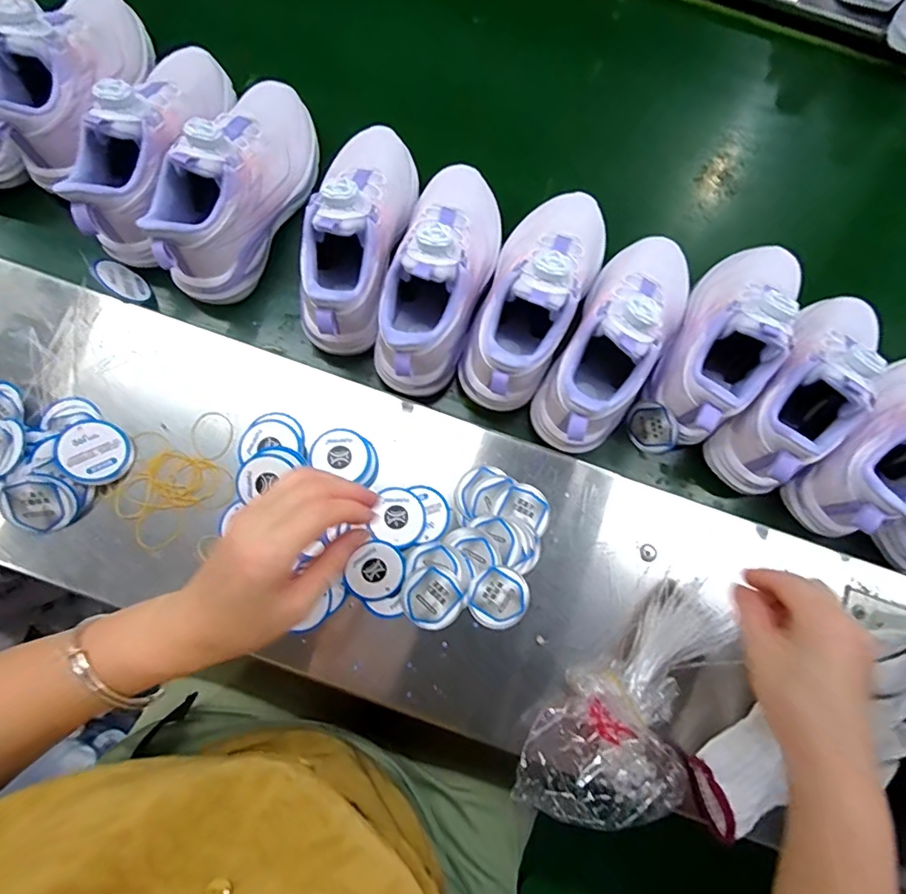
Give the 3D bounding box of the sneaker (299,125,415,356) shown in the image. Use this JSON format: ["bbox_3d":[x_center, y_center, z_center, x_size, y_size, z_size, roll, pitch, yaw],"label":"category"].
[{"bbox_3d":[-0.082,-0.197,0.440,0.081,0.091,0.223,10,80,2],"label":"sneaker"}]

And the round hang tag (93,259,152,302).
[{"bbox_3d":[-0.300,-0.152,0.462,0.004,0.046,0.035,-25,62,33],"label":"round hang tag"}]

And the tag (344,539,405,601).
[{"bbox_3d":[-0.063,0.100,0.405,0.046,0.005,0.044,-34,100,-8],"label":"tag"}]

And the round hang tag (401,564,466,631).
[{"bbox_3d":[-0.016,0.121,0.407,0.048,0.004,0.047,0,80,0],"label":"round hang tag"}]

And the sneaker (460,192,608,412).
[{"bbox_3d":[0.075,-0.144,0.437,0.084,0.087,0.223,23,80,4],"label":"sneaker"}]

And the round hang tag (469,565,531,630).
[{"bbox_3d":[0.038,0.123,0.411,0.048,0.005,0.045,0,80,0],"label":"round hang tag"}]

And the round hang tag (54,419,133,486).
[{"bbox_3d":[-0.288,0.005,0.408,0.049,0.006,0.051,1,89,-29],"label":"round hang tag"}]

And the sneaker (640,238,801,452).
[{"bbox_3d":[0.243,-0.103,0.430,0.072,0.096,0.204,29,81,5],"label":"sneaker"}]

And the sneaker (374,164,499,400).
[{"bbox_3d":[-0.012,-0.162,0.444,0.082,0.097,0.224,17,80,3],"label":"sneaker"}]

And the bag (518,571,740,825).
[{"bbox_3d":[0.148,0.203,0.390,0.204,0.047,0.105,-42,82,-7],"label":"bag"}]

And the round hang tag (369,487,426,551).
[{"bbox_3d":[-0.043,0.058,0.416,0.041,0.005,0.047,21,65,-16],"label":"round hang tag"}]

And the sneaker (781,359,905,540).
[{"bbox_3d":[0.388,-0.015,0.422,0.215,0.091,0.069,-44,83,-7],"label":"sneaker"}]

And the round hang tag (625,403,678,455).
[{"bbox_3d":[0.181,-0.017,0.461,0.007,0.045,0.047,-17,70,-40],"label":"round hang tag"}]

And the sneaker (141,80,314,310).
[{"bbox_3d":[-0.195,-0.241,0.447,0.071,0.098,0.216,22,80,4],"label":"sneaker"}]

